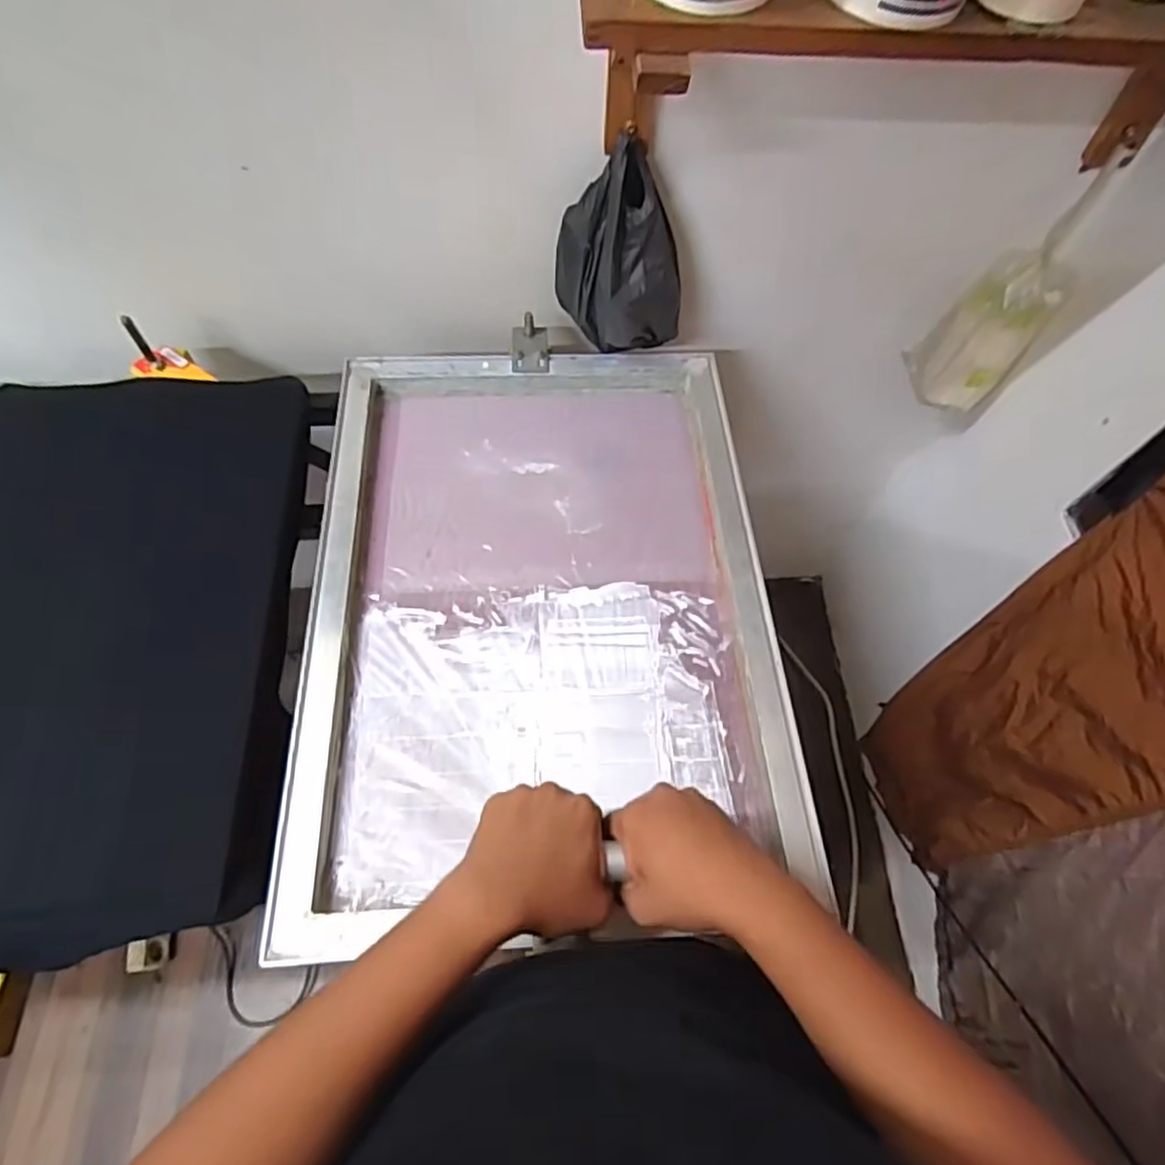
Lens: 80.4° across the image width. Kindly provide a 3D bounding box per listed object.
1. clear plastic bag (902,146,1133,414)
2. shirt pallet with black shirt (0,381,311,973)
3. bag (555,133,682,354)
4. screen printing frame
[{"bbox_3d":[0.562,-0.373,0.929,0.129,0.306,0.111,37,66,14],"label":"clear plastic bag"},{"bbox_3d":[-0.509,0.044,0.710,0.426,0.062,0.616,-3,63,-6],"label":"shirt pallet with black shirt"},{"bbox_3d":[0.045,-0.383,0.814,0.111,0.204,0.136,-35,70,-20],"label":"bag"},{"bbox_3d":[-0.041,-0.001,0.726,0.460,0.030,0.629,-3,62,-4],"label":"screen printing frame"}]

